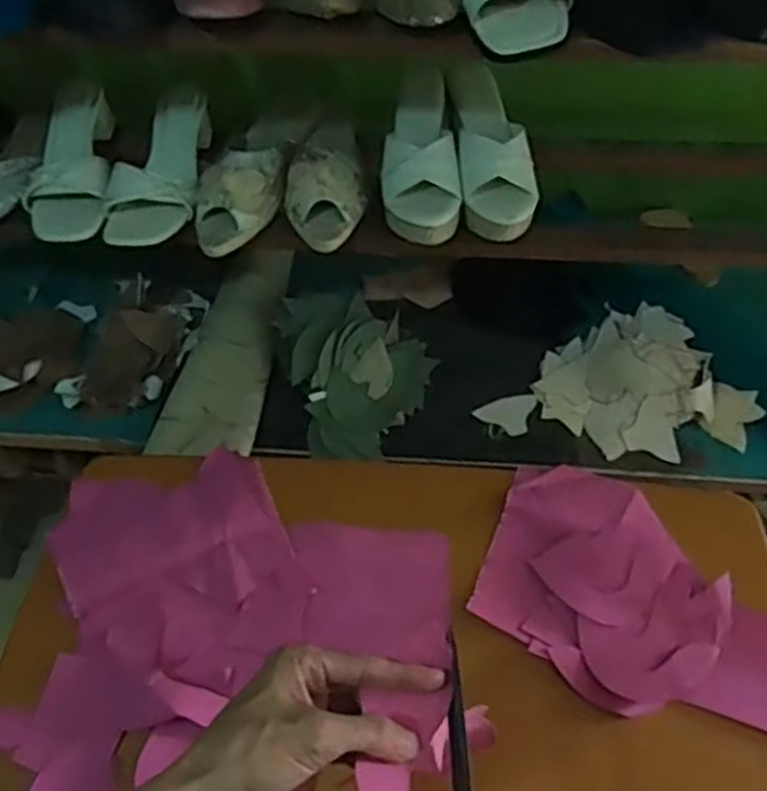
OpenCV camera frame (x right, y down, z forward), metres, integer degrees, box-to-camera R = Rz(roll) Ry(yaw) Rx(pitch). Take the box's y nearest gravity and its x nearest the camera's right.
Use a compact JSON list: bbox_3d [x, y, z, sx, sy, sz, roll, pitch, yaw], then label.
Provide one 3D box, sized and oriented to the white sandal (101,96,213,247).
[{"bbox_3d":[-0.245,-0.258,0.906,0.094,0.051,0.222,16,68,6],"label":"white sandal"}]

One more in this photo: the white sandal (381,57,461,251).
[{"bbox_3d":[0.041,-0.266,0.872,0.083,0.065,0.212,0,55,3],"label":"white sandal"}]

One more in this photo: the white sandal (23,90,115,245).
[{"bbox_3d":[-0.365,-0.275,0.922,0.091,0.060,0.224,-8,55,-3],"label":"white sandal"}]

